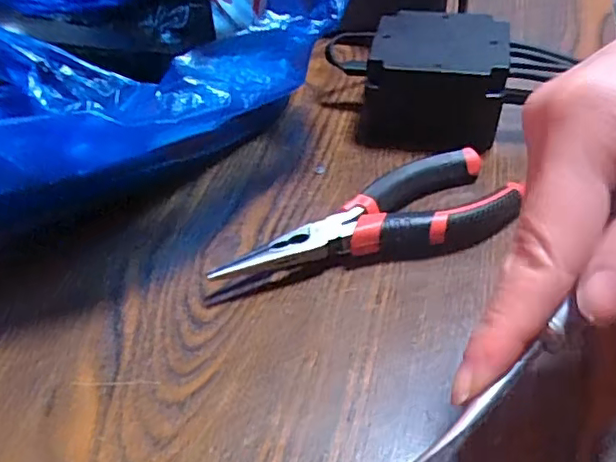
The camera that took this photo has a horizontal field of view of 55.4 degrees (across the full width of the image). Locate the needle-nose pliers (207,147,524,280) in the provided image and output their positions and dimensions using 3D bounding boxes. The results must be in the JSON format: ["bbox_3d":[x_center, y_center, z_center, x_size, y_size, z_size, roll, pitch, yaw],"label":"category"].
[{"bbox_3d":[0.029,-0.003,0.290,0.149,0.020,0.050,-17,45,-13],"label":"needle-nose pliers"}]

